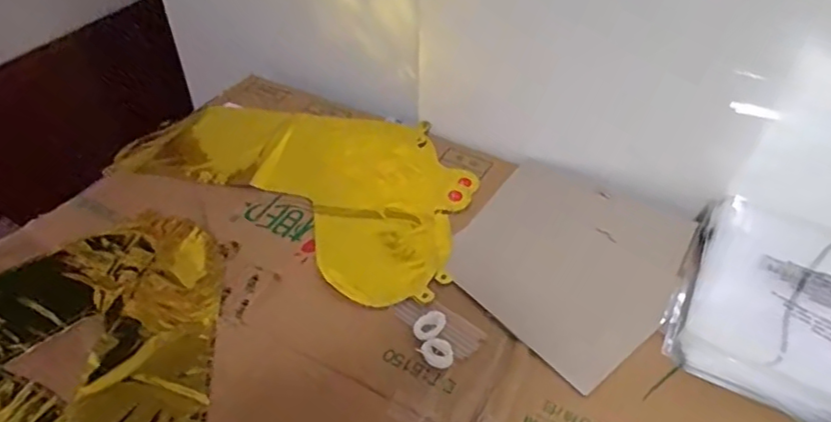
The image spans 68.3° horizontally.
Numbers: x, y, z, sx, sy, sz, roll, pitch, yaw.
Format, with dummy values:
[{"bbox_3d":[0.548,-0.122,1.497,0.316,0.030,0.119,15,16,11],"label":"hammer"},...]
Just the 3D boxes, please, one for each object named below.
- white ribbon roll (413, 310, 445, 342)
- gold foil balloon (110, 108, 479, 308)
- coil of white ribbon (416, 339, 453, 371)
[{"bbox_3d":[0.011,0.096,0.512,0.021,0.011,0.028,29,51,26],"label":"white ribbon roll"},{"bbox_3d":[-0.115,-0.047,0.670,0.390,0.017,0.237,23,48,22],"label":"gold foil balloon"},{"bbox_3d":[0.017,0.115,0.493,0.022,0.008,0.026,-21,48,-21],"label":"coil of white ribbon"}]

